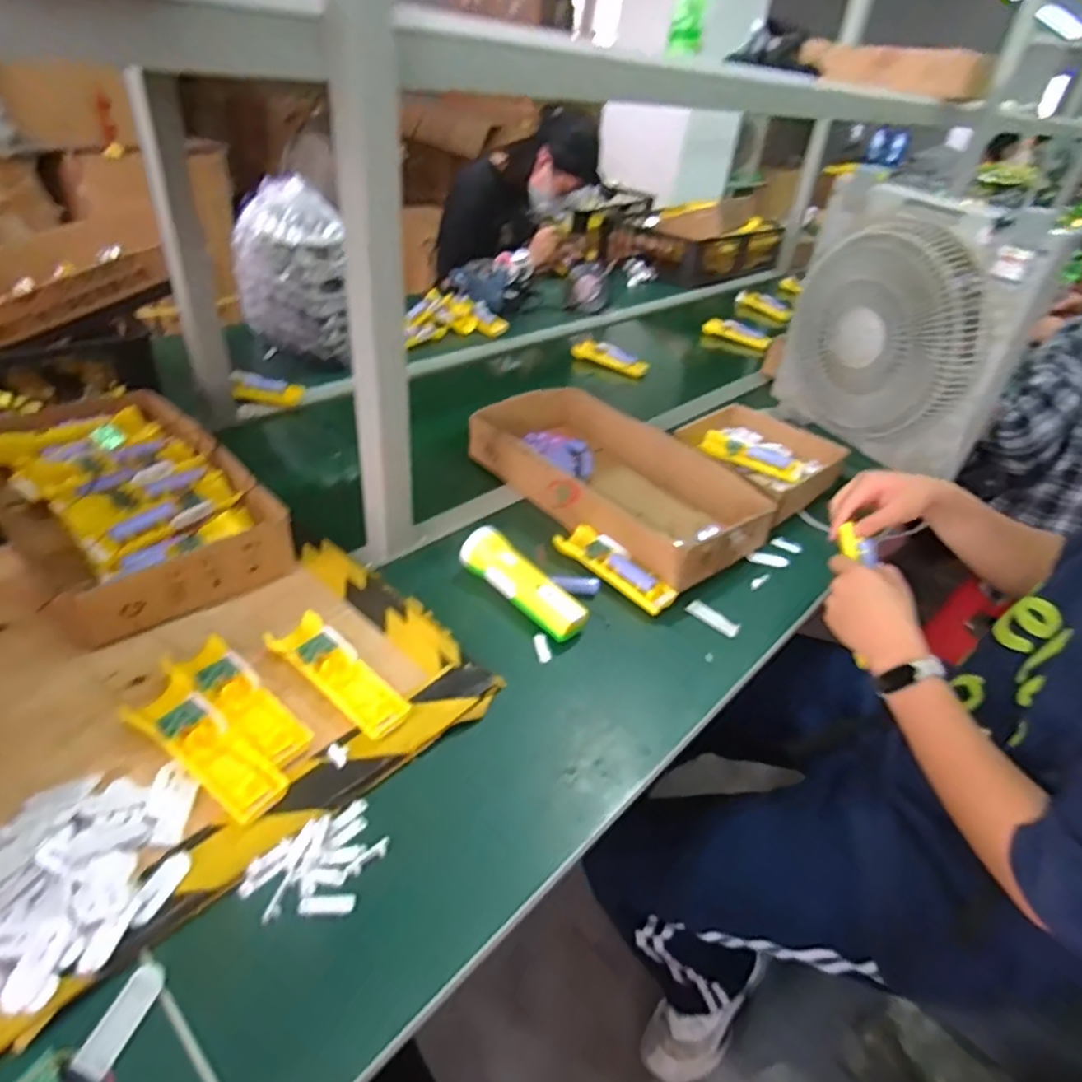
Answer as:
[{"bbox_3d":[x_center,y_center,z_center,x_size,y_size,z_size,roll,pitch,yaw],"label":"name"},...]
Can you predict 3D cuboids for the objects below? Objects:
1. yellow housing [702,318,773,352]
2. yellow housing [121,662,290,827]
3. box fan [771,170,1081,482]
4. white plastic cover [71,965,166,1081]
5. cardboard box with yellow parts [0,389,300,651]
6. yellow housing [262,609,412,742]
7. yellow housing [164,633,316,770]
[{"bbox_3d":[0.490,-0.513,1.639,0.174,0.051,0.058,22,39,19],"label":"yellow housing"},{"bbox_3d":[-0.284,0.167,0.548,0.174,0.024,0.052,28,41,26],"label":"yellow housing"},{"bbox_3d":[0.533,-0.322,1.009,0.101,0.355,0.367,-8,39,-20],"label":"box fan"},{"bbox_3d":[-0.262,0.301,0.412,0.019,0.011,0.060,15,37,11],"label":"white plastic cover"},{"bbox_3d":[-0.488,-0.054,0.769,0.226,0.084,0.435,-26,48,-37],"label":"cardboard box with yellow parts"},{"bbox_3d":[-0.191,0.126,0.619,0.155,0.028,0.055,30,42,28],"label":"yellow housing"},{"bbox_3d":[-0.270,0.143,0.588,0.161,0.028,0.050,28,41,26],"label":"yellow housing"}]

